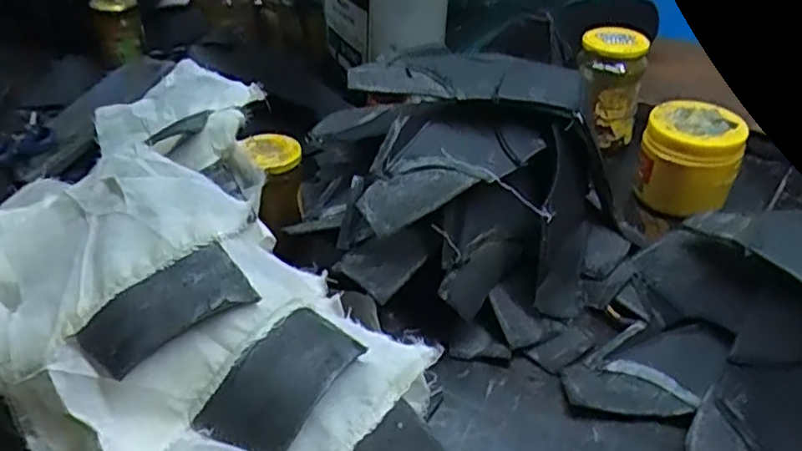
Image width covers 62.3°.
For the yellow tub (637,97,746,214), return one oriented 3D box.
[{"bbox_3d":[0.295,-0.067,0.677,0.092,0.087,0.091,1,36,-1],"label":"yellow tub"}]

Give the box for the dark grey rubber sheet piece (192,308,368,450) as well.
[{"bbox_3d":[-0.072,0.096,0.420,0.059,0.028,0.102,23,41,27],"label":"dark grey rubber sheet piece"}]

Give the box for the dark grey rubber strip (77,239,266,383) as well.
[{"bbox_3d":[-0.157,0.056,0.444,0.107,0.015,0.062,-31,50,-21],"label":"dark grey rubber strip"}]

